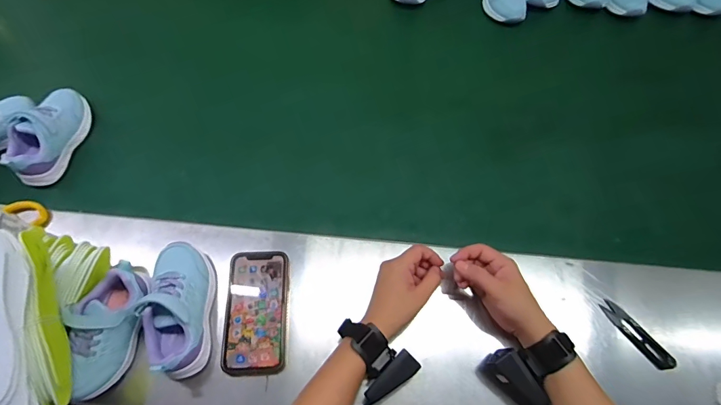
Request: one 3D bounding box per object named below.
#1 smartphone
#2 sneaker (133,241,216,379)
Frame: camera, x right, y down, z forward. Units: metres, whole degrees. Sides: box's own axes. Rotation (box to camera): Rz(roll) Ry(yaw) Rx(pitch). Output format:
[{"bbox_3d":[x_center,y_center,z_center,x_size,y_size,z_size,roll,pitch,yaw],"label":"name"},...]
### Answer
[{"bbox_3d":[-0.133,0.140,0.526,0.078,0.014,0.154,-2,66,-2],"label":"smartphone"},{"bbox_3d":[-0.225,0.125,0.496,0.068,0.068,0.161,-3,66,-2],"label":"sneaker"}]

